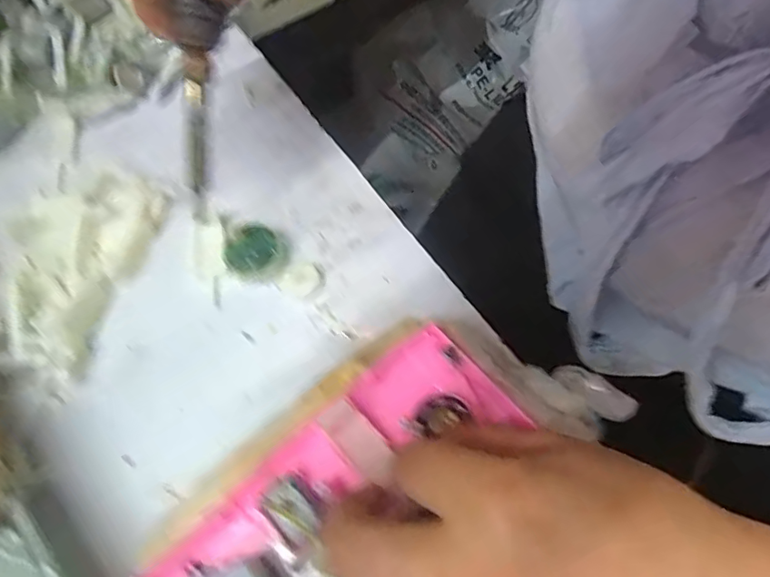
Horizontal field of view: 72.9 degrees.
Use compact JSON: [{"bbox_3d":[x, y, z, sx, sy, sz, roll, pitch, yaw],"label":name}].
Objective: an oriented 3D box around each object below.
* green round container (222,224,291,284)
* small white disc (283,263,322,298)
[{"bbox_3d":[-0.073,-0.020,0.301,0.034,0.015,0.032,1,66,-1],"label":"green round container"},{"bbox_3d":[-0.047,-0.005,0.302,0.022,0.004,0.019,-38,72,-17],"label":"small white disc"}]

